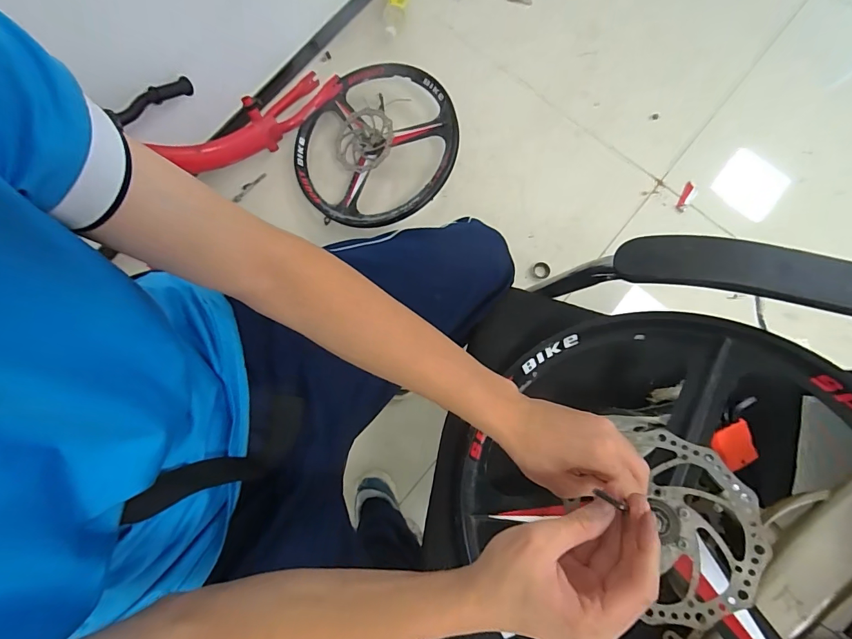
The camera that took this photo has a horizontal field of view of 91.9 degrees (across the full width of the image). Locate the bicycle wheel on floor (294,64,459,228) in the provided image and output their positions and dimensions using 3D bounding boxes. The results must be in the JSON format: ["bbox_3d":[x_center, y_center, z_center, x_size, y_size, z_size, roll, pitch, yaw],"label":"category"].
[{"bbox_3d":[-0.116,-0.413,1.005,0.366,0.113,0.408,35,83,5],"label":"bicycle wheel on floor"}]

